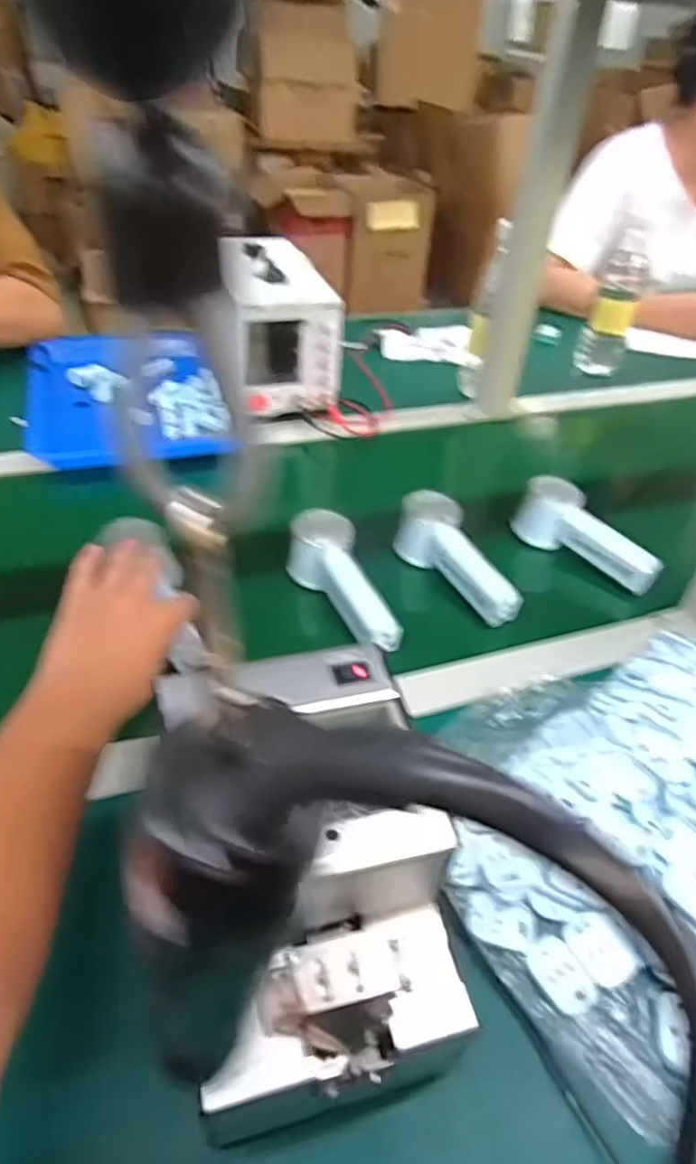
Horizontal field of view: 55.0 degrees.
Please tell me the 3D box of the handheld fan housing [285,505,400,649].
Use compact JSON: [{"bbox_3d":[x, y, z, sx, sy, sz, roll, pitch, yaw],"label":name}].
[{"bbox_3d":[-0.007,-0.001,0.593,0.058,0.054,0.147,-12,44,-20],"label":"handheld fan housing"}]

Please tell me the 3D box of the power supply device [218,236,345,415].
[{"bbox_3d":[-0.095,-0.351,0.907,0.126,0.141,0.246,-5,42,-12],"label":"power supply device"}]

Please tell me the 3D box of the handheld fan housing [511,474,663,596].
[{"bbox_3d":[0.251,-0.050,0.694,0.157,0.057,0.050,34,48,29],"label":"handheld fan housing"}]

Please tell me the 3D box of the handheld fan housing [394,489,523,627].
[{"bbox_3d":[0.109,-0.026,0.635,0.052,0.058,0.147,-25,49,-31],"label":"handheld fan housing"}]

